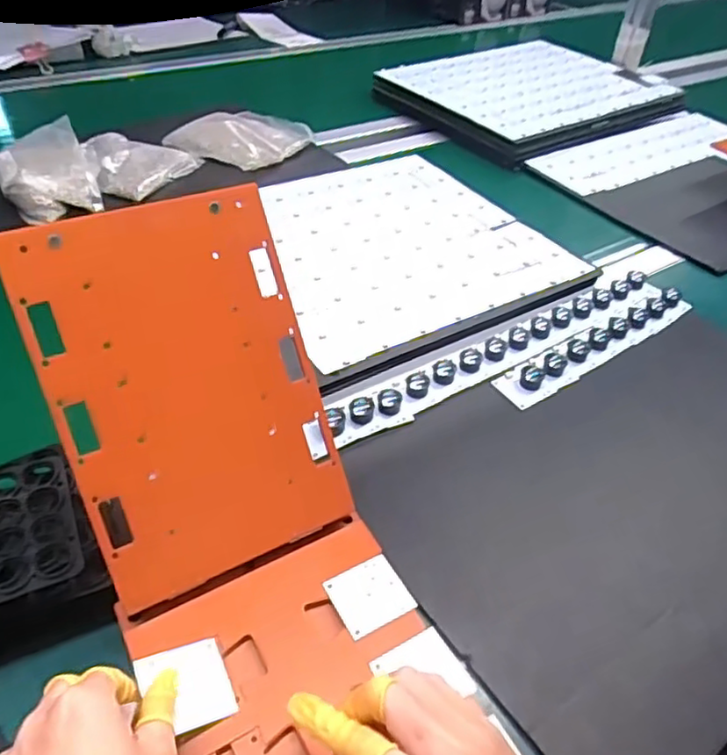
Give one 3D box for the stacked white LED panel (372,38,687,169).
[{"bbox_3d":[0.301,-0.531,1.177,0.514,0.037,0.379,-26,52,-29],"label":"stacked white LED panel"}]

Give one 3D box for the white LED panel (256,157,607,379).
[{"bbox_3d":[0.030,-0.171,0.782,0.349,0.013,0.348,-20,49,-24],"label":"white LED panel"}]

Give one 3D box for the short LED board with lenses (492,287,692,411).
[{"bbox_3d":[0.248,-0.038,0.662,0.270,0.016,0.044,-23,50,-27],"label":"short LED board with lenses"}]

